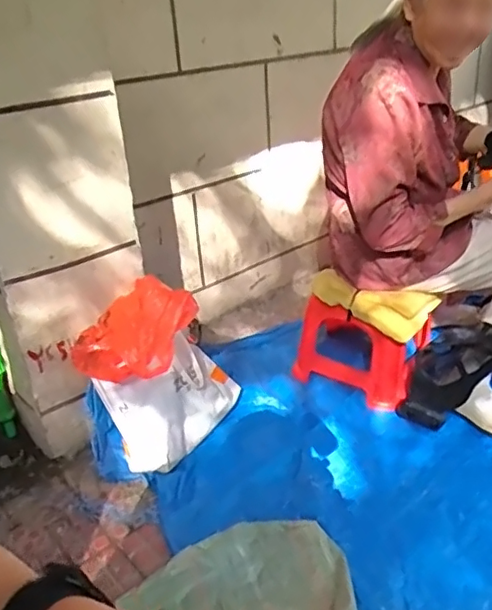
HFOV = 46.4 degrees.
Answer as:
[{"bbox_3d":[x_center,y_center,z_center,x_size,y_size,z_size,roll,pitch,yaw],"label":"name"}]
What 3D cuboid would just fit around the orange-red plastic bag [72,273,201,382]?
[{"bbox_3d":[-0.225,0.054,1.143,0.209,0.136,0.183,-22,31,-30],"label":"orange-red plastic bag"}]

